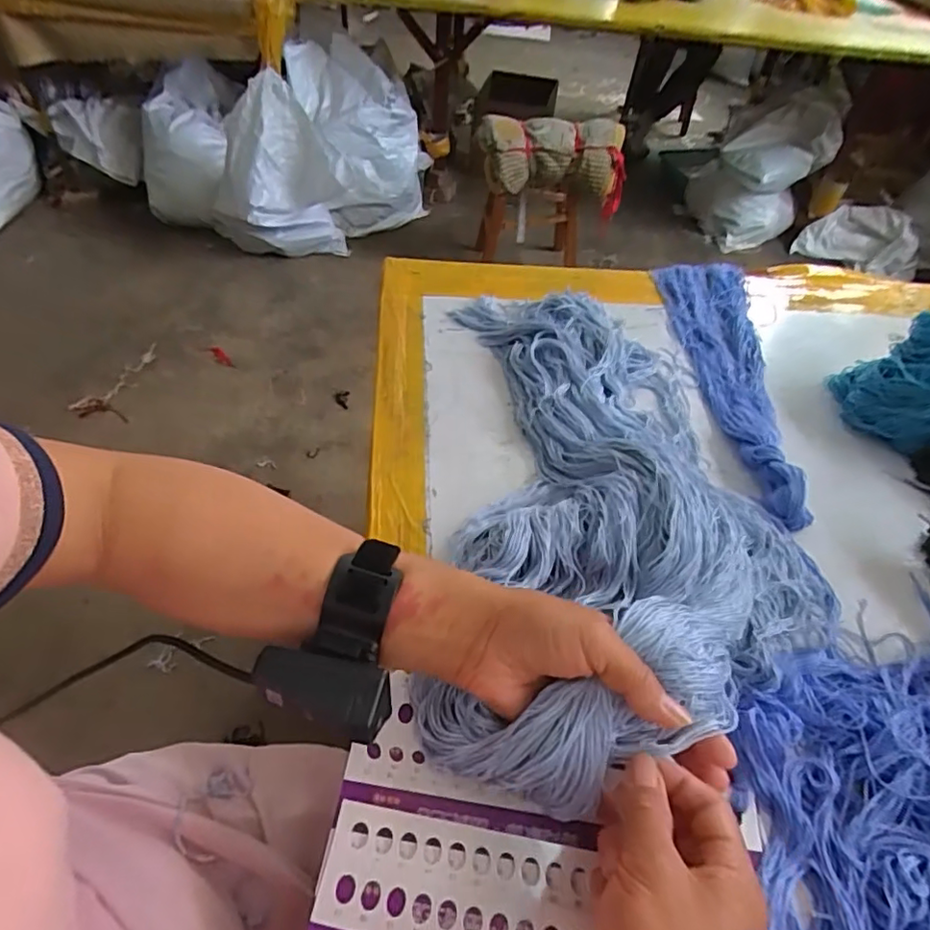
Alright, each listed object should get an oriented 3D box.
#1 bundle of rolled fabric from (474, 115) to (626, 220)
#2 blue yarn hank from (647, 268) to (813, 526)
[{"bbox_3d":[0.236,-0.854,1.622,0.402,0.202,0.169,0,49,-6],"label":"bundle of rolled fabric"},{"bbox_3d":[0.289,-0.109,0.610,0.101,0.029,0.414,5,48,-2],"label":"blue yarn hank"}]

